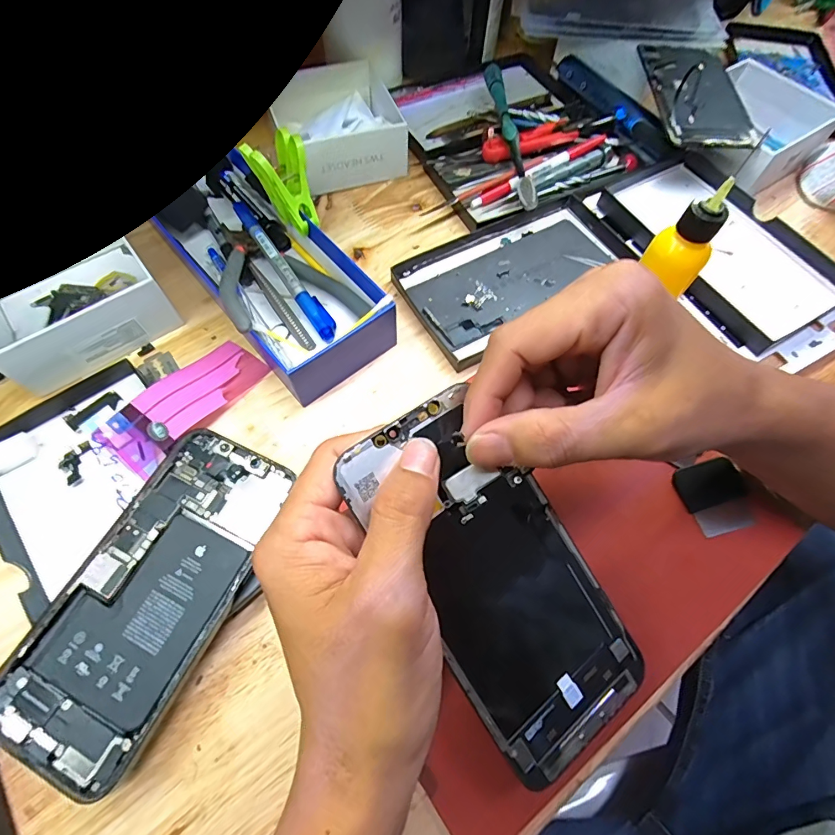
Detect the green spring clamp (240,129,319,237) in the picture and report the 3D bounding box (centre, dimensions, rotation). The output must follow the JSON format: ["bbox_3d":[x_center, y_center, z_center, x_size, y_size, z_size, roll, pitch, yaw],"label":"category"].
[{"bbox_3d":[-0.086,-0.157,0.292,0.035,0.058,0.023,-36,41,-12],"label":"green spring clamp"}]

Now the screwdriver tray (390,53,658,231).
[{"bbox_3d":[0.079,-0.269,0.396,0.184,0.034,0.205,-29,70,-15],"label":"screwdriver tray"}]

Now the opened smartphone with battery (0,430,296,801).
[{"bbox_3d":[-0.132,0.084,0.218,0.076,0.004,0.157,24,66,9],"label":"opened smartphone with battery"}]

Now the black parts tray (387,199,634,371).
[{"bbox_3d":[0.072,-0.115,0.334,0.170,0.016,0.094,-29,70,-15],"label":"black parts tray"}]

